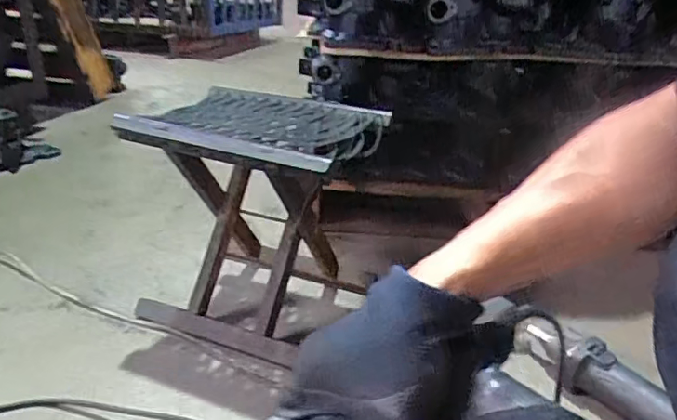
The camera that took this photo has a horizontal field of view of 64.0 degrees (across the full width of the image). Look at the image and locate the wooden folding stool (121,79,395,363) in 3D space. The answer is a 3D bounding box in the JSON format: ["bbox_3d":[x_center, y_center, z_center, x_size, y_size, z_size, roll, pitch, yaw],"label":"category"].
[{"bbox_3d":[-0.117,0.012,0.813,0.304,0.312,0.248,13,27,22],"label":"wooden folding stool"}]

